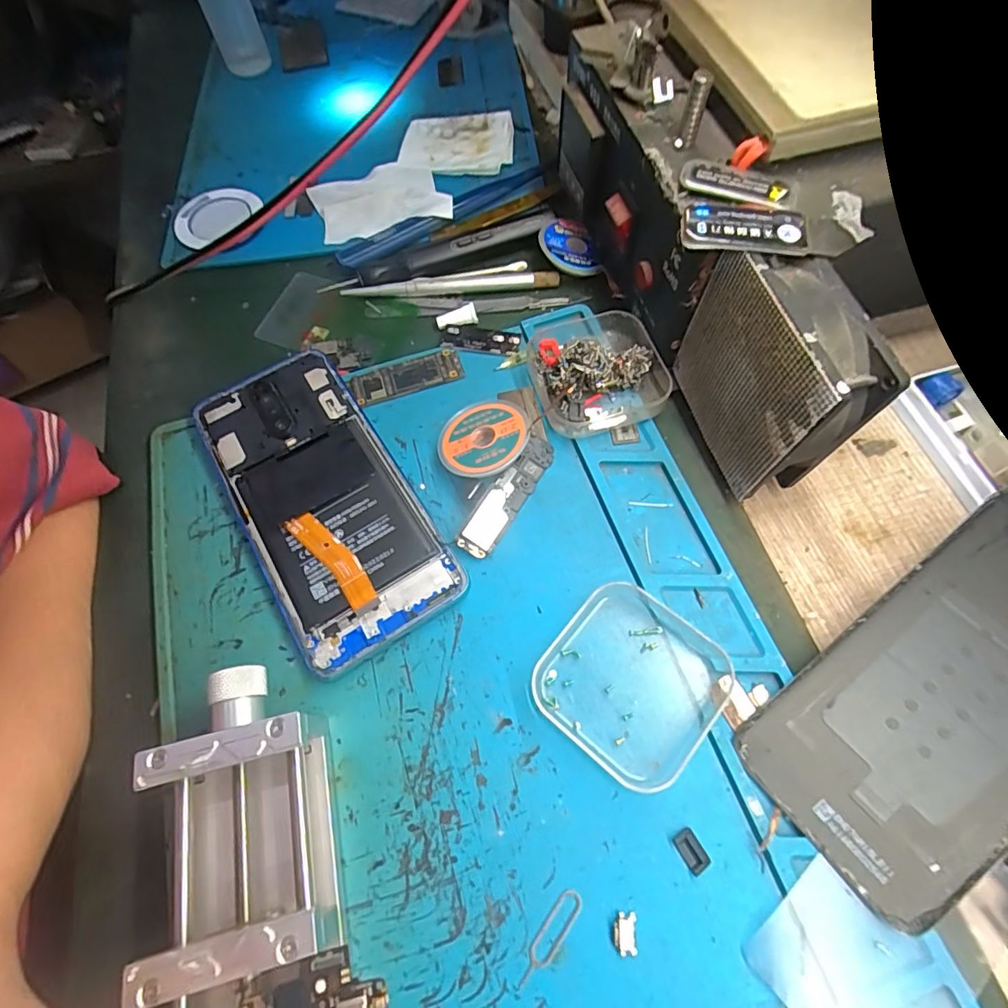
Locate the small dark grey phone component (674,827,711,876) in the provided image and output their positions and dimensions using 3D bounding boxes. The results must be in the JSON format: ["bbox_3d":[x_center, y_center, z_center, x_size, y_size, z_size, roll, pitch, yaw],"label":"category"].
[{"bbox_3d":[0.068,0.125,0.184,0.008,0.004,0.013,-27,67,-10],"label":"small dark grey phone component"}]

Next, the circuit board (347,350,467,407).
[{"bbox_3d":[-0.053,-0.068,0.276,0.059,0.006,0.021,-19,66,-7],"label":"circuit board"}]

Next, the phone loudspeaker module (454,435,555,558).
[{"bbox_3d":[0.002,-0.004,0.243,0.017,0.004,0.066,37,69,-6],"label":"phone loudspeaker module"}]

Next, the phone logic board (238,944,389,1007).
[{"bbox_3d":[-0.056,0.144,0.150,0.042,0.004,0.018,-13,63,-4],"label":"phone logic board"}]

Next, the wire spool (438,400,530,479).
[{"bbox_3d":[-0.010,-0.032,0.249,0.044,0.006,0.040,-9,60,16],"label":"wire spool"}]

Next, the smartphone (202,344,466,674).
[{"bbox_3d":[-0.088,-0.005,0.247,0.074,0.011,0.159,-31,68,-12],"label":"smartphone"}]

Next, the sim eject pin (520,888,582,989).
[{"bbox_3d":[0.016,0.150,0.177,0.009,0.004,0.033,32,72,15],"label":"sim eject pin"}]

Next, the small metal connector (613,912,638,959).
[{"bbox_3d":[0.041,0.147,0.175,0.008,0.004,0.012,2,65,3],"label":"small metal connector"}]

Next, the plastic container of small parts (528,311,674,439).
[{"bbox_3d":[0.049,-0.067,0.260,0.064,0.024,0.061,-15,65,-5],"label":"plastic container of small parts"}]

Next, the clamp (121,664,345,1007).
[{"bbox_3d":[-0.088,0.124,0.175,0.056,0.033,0.127,-14,65,-4],"label":"clamp"}]

